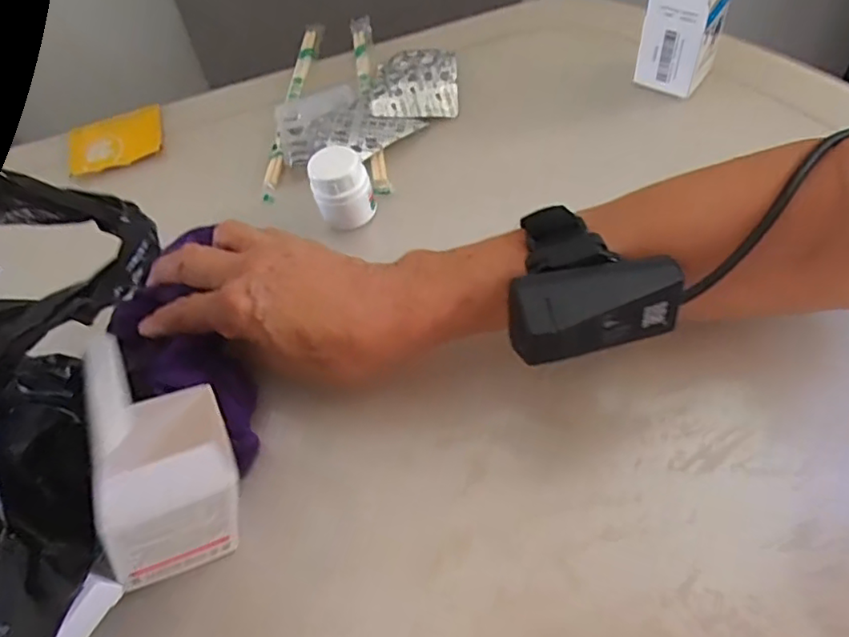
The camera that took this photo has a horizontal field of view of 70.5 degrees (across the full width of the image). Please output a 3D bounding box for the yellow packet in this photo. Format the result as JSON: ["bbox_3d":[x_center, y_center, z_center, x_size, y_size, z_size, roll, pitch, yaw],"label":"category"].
[{"bbox_3d":[-0.244,-0.142,0.476,0.072,0.008,0.056,-21,54,-5],"label":"yellow packet"}]

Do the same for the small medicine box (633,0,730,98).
[{"bbox_3d":[0.171,-0.198,0.393,0.043,0.122,0.035,26,63,25],"label":"small medicine box"}]

